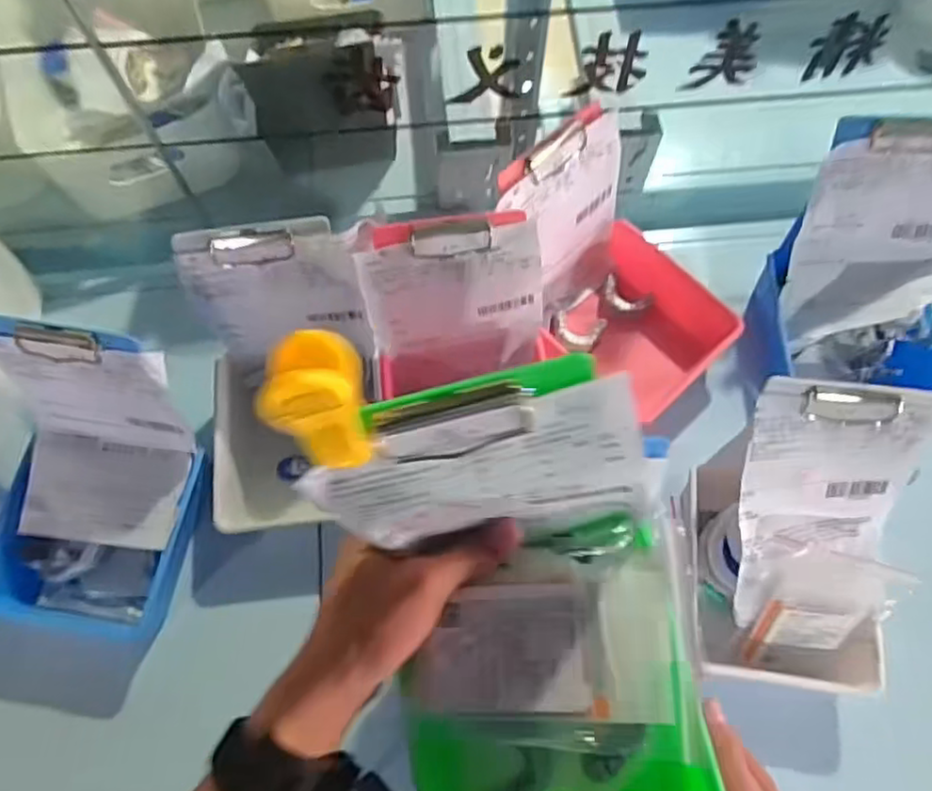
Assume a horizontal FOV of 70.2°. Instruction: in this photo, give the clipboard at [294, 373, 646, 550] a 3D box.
[{"bbox_3d":[0.007,0.036,0.305,0.141,0.103,0.017,-13,43,8],"label":"clipboard"}]

